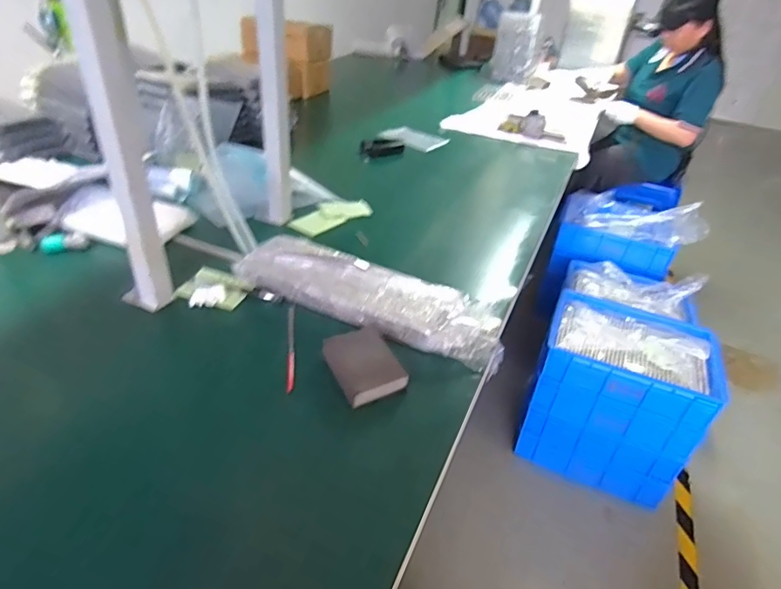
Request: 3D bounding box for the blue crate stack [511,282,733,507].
[{"bbox_3d":[0.611,0.274,1.390,0.399,0.425,0.335,18,37,16],"label":"blue crate stack"}]

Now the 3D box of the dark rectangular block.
[{"bbox_3d":[-0.034,0.082,0.602,0.073,0.019,0.105,-14,40,-26],"label":"dark rectangular block"}]

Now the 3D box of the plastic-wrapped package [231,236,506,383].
[{"bbox_3d":[-0.028,0.002,0.709,0.394,0.040,0.115,20,38,20],"label":"plastic-wrapped package"}]

